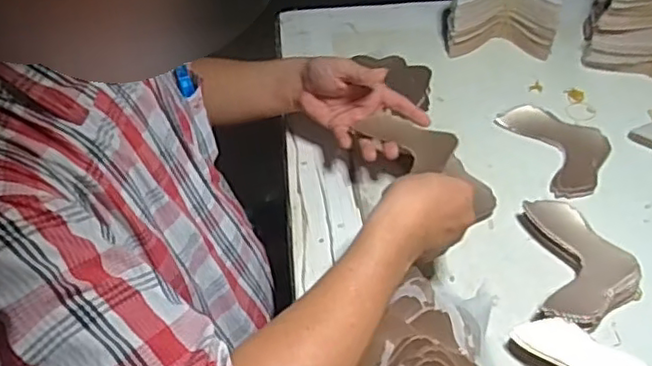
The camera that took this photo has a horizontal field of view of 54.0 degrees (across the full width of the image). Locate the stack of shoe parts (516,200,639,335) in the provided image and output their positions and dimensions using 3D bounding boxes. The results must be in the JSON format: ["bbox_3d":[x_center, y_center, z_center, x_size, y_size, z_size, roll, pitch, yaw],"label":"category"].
[{"bbox_3d":[0.278,0.090,0.695,0.113,0.035,0.144,5,51,5],"label":"stack of shoe parts"}]

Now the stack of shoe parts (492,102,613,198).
[{"bbox_3d":[0.302,-0.051,0.812,0.106,0.016,0.148,-16,52,-12],"label":"stack of shoe parts"}]

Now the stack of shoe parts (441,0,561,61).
[{"bbox_3d":[0.255,-0.252,0.943,0.152,0.097,0.094,2,51,3],"label":"stack of shoe parts"}]

